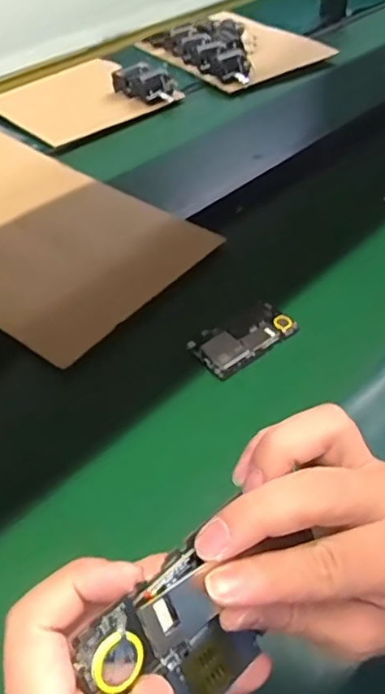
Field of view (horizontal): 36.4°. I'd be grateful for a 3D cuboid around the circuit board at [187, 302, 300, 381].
[{"bbox_3d":[0.057,-0.011,0.670,0.121,0.012,0.062,-33,54,-27],"label":"circuit board"}]

